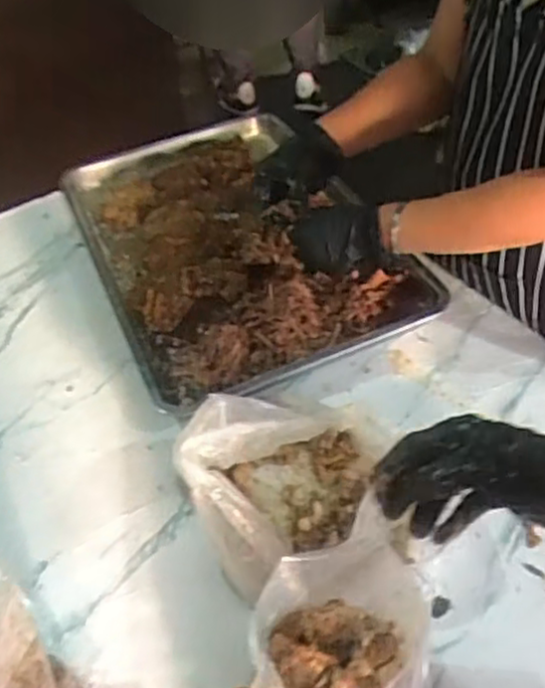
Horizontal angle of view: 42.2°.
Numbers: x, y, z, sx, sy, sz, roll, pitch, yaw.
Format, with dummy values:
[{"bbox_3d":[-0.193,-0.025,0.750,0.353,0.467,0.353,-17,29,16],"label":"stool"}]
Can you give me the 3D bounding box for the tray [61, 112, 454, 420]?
[{"bbox_3d":[-0.066,-0.160,1.043,0.391,0.069,0.589,-21,48,-14],"label":"tray"}]

